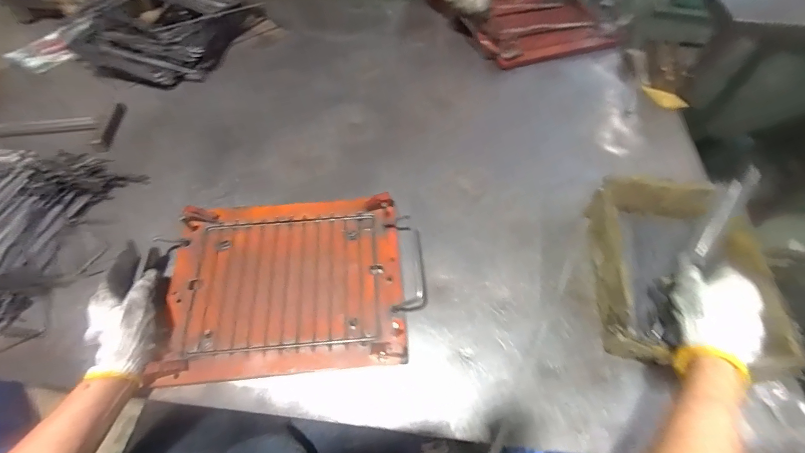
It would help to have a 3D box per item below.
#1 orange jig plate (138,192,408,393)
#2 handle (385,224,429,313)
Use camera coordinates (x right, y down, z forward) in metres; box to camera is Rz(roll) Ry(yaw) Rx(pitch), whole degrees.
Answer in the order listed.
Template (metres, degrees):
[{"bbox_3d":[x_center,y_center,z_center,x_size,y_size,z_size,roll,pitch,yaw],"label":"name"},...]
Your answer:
[{"bbox_3d":[-0.155,0.074,0.506,0.303,0.027,0.240,-5,58,-2],"label":"orange jig plate"},{"bbox_3d":[0.006,0.056,0.524,0.049,0.020,0.131,-5,58,-2],"label":"handle"}]

